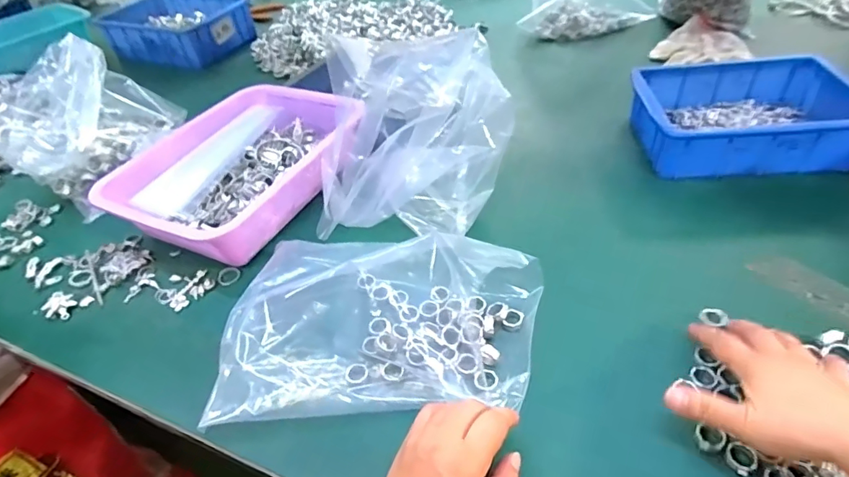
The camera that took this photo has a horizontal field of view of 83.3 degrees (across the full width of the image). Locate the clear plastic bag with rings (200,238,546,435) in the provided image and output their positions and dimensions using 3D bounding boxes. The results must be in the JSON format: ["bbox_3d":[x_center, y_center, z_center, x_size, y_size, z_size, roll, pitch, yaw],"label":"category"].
[{"bbox_3d":[-0.037,0.068,0.454,0.290,0.046,0.188,-5,44,2],"label":"clear plastic bag with rings"}]

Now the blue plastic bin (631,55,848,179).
[{"bbox_3d":[0.398,-0.153,0.608,0.241,0.072,0.170,-2,43,5],"label":"blue plastic bin"}]

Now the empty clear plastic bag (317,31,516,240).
[{"bbox_3d":[-0.011,-0.102,0.527,0.209,0.185,0.123,1,44,8],"label":"empty clear plastic bag"}]

